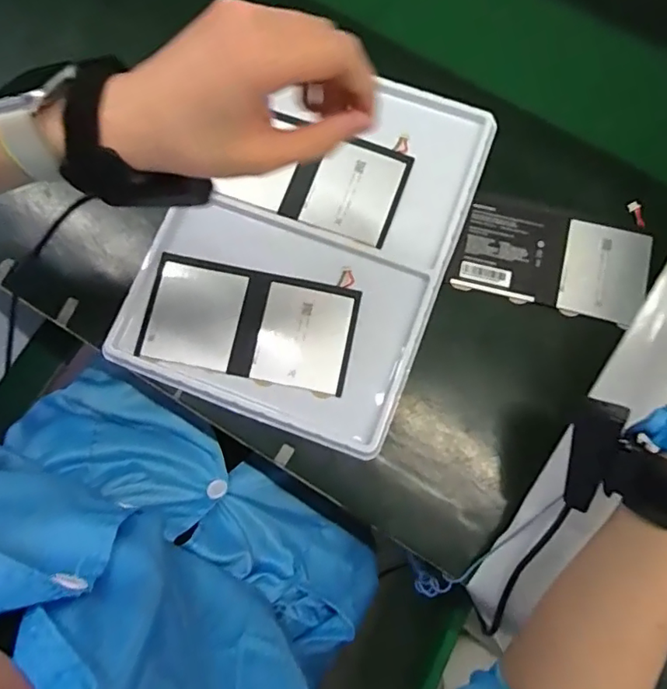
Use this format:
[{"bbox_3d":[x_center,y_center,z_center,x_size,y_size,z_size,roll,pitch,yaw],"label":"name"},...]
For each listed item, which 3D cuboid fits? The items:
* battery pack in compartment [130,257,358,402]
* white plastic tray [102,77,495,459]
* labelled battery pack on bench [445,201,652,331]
[{"bbox_3d":[-0.070,-0.018,0.462,0.171,0.012,0.094,12,80,1],"label":"battery pack in compartment"},{"bbox_3d":[-0.020,-0.092,0.467,0.237,0.013,0.314,22,80,3],"label":"white plastic tray"},{"bbox_3d":[0.190,-0.080,0.472,0.161,0.007,0.103,15,80,1],"label":"labelled battery pack on bench"}]

